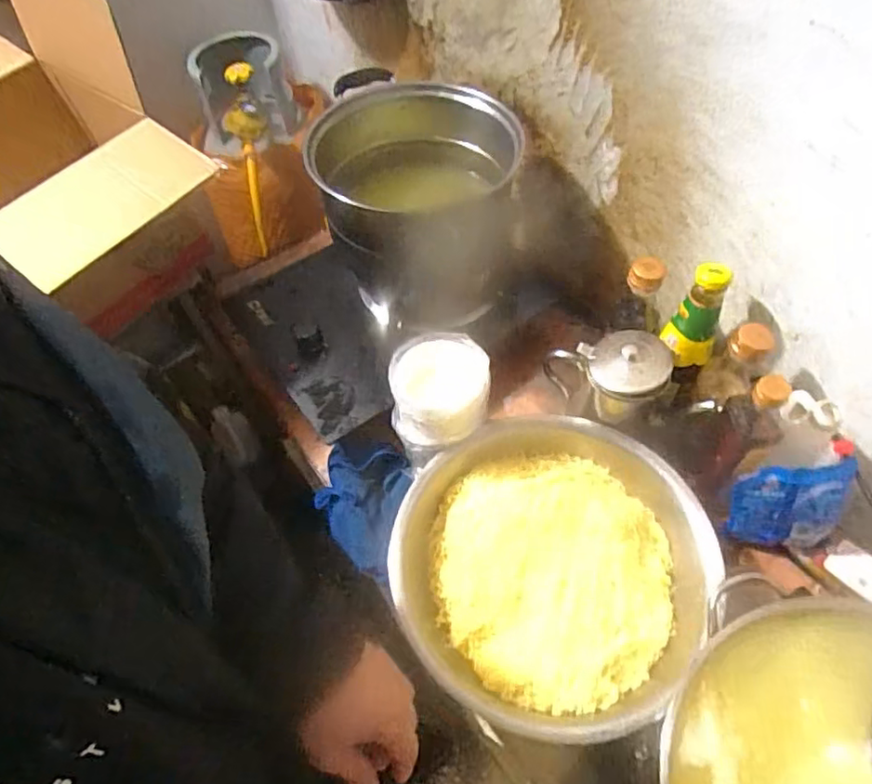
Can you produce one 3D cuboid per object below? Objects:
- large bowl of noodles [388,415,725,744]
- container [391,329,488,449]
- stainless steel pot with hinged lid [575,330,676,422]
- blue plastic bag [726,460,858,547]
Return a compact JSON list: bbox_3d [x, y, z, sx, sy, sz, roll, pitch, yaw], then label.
[{"bbox_3d":[0.129,0.191,0.699,0.343,0.093,0.355,-2,57,3],"label":"large bowl of noodles"},{"bbox_3d":[0.004,-0.002,0.764,0.124,0.090,0.125,2,57,6],"label":"container"},{"bbox_3d":[0.238,-0.020,0.754,0.104,0.083,0.097,-10,57,-2],"label":"stainless steel pot with hinged lid"},{"bbox_3d":[0.404,0.135,0.701,0.122,0.146,0.048,0,57,4],"label":"blue plastic bag"}]

